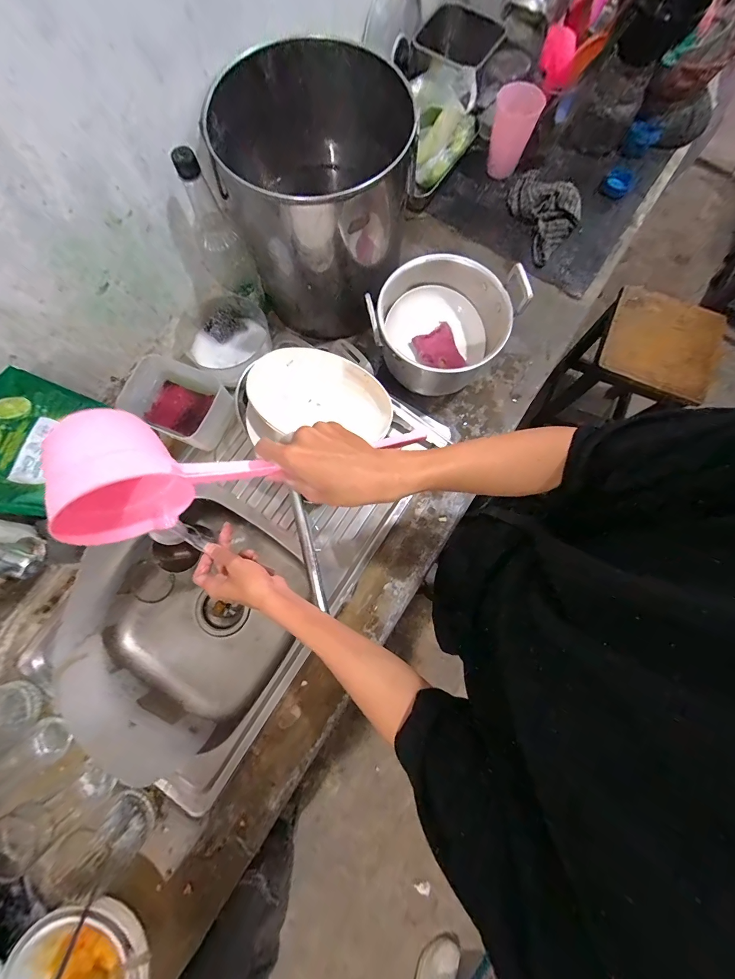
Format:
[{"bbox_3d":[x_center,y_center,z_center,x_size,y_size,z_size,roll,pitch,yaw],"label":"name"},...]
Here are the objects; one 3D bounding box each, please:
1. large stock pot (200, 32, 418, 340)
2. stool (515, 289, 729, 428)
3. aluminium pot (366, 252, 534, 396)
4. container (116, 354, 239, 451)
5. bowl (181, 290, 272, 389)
[{"bbox_3d":[-0.078,-0.461,0.580,0.264,0.261,0.266,-4,78,-1],"label":"large stock pot"},{"bbox_3d":[0.835,-0.392,1.221,0.308,0.448,0.310,25,79,5],"label":"stool"},{"bbox_3d":[0.120,-0.280,0.609,0.214,0.141,0.199,0,78,0],"label":"aluminium pot"},{"bbox_3d":[-0.344,-0.158,0.628,0.158,0.077,0.121,21,79,4],"label":"container"},{"bbox_3d":[-0.249,-0.273,0.650,0.147,0.066,0.149,0,78,0],"label":"bowl"}]

